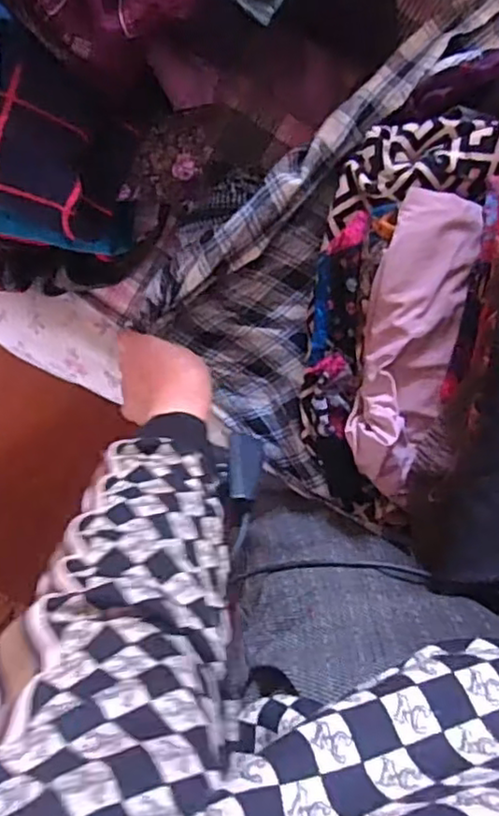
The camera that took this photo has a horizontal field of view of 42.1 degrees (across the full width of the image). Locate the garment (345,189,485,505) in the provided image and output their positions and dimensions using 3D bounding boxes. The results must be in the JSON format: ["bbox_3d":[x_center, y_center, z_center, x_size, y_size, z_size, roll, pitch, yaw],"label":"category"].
[{"bbox_3d":[0.140,-0.050,0.555,0.081,0.045,0.256,9,98,0],"label":"garment"}]

